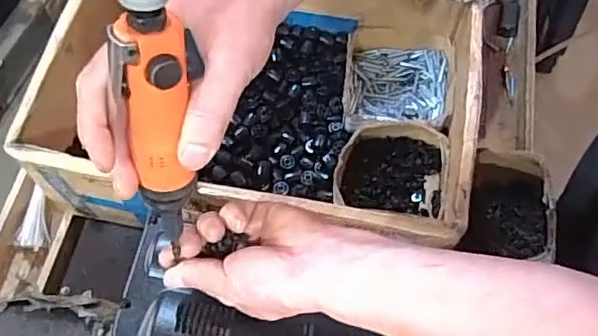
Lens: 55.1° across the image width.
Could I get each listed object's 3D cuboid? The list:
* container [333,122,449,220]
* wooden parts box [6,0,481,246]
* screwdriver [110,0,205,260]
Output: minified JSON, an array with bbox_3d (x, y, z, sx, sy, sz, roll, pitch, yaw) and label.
[{"bbox_3d":[0.117,0.006,0.754,0.134,0.056,0.124,12,65,5],"label":"container"},{"bbox_3d":[-0.046,-0.087,0.747,0.500,0.163,0.346,9,65,4],"label":"wooden parts box"},{"bbox_3d":[-0.079,-0.053,0.329,0.035,0.219,0.043,11,43,5],"label":"screwdriver"}]

